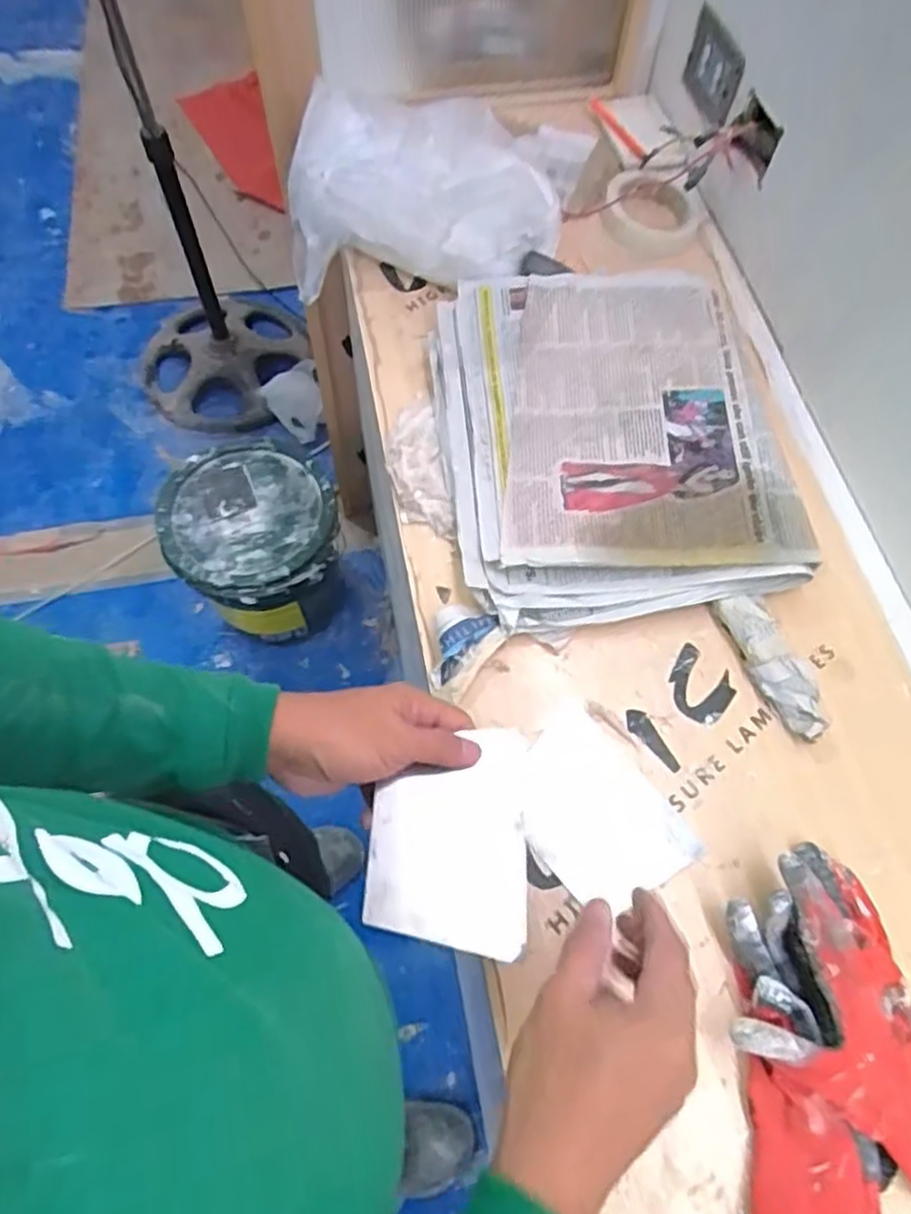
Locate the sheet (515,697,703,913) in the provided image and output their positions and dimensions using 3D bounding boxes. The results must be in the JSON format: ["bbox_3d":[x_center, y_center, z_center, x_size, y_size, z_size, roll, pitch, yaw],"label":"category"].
[{"bbox_3d":[0.100,0.153,0.523,0.098,0.009,0.136,-35,72,-16],"label":"sheet"}]

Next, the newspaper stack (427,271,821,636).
[{"bbox_3d":[0.136,-0.162,0.637,0.290,0.038,0.357,-5,66,-5],"label":"newspaper stack"}]

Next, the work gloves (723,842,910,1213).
[{"bbox_3d":[0.228,0.278,0.432,0.166,0.054,0.204,-23,69,-12],"label":"work gloves"}]

